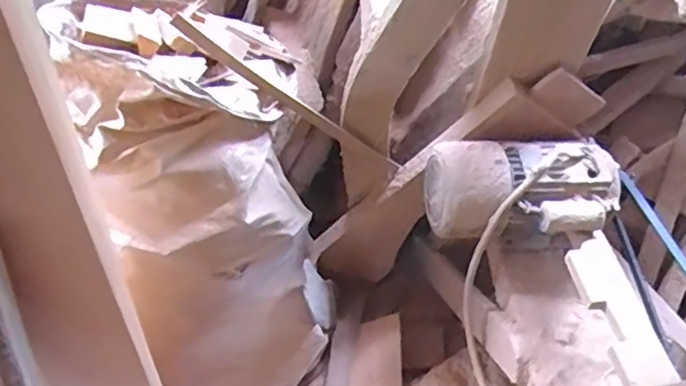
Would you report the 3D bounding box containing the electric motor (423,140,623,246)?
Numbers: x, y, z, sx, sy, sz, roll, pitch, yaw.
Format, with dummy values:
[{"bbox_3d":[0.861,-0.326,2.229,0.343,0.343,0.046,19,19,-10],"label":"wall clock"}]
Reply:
[{"bbox_3d":[0.328,0.007,1.123,0.325,0.176,0.174,-1,56,-6],"label":"electric motor"}]

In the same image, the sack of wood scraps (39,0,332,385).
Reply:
[{"bbox_3d":[-0.234,0.060,1.154,0.374,0.810,0.326,-22,21,-19],"label":"sack of wood scraps"}]

